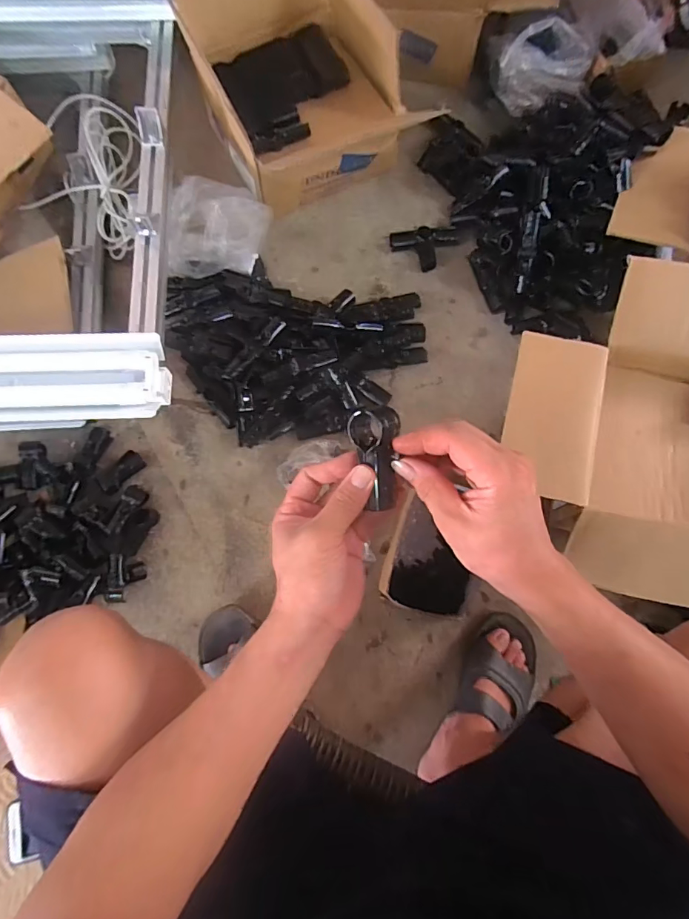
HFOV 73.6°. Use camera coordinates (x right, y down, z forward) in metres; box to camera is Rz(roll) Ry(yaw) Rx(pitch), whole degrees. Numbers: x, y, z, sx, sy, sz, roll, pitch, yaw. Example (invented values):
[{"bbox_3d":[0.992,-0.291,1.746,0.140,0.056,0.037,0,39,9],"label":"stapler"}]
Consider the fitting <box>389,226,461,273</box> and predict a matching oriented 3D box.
[{"bbox_3d":[0.157,-0.406,0.869,0.132,0.036,0.091,-11,76,-4],"label":"fitting"}]

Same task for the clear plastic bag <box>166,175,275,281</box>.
[{"bbox_3d":[-0.211,-0.417,0.810,0.162,0.073,0.195,7,75,1],"label":"clear plastic bag"}]

